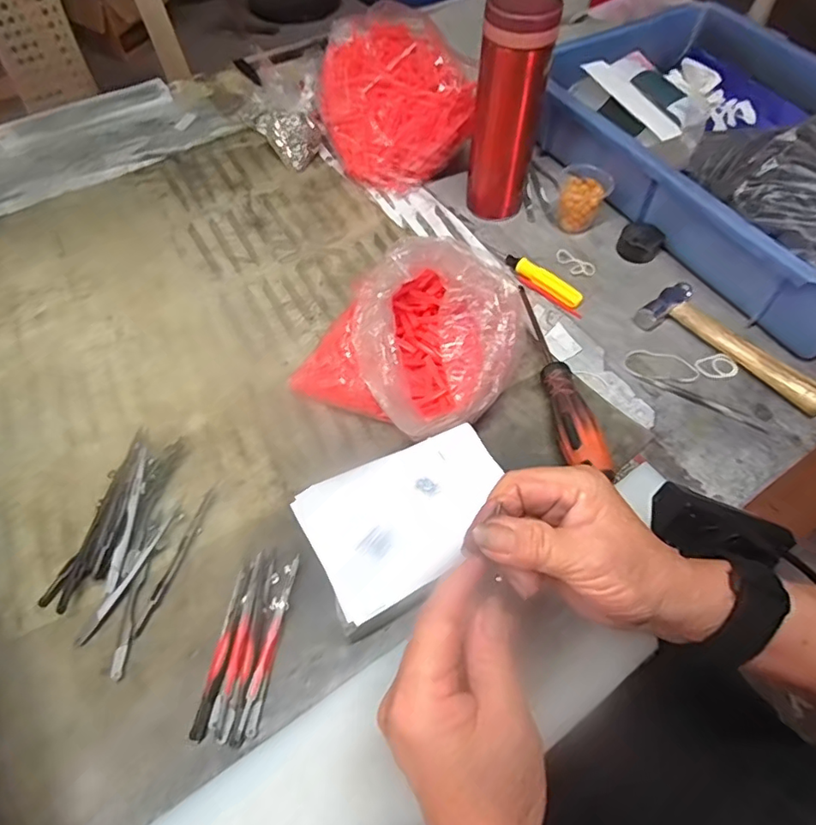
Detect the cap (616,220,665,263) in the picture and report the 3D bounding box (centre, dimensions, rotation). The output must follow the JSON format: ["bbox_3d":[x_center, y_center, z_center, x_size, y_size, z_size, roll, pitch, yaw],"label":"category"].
[{"bbox_3d":[0.227,-0.166,0.536,0.036,0.028,0.036,1,58,-1],"label":"cap"}]

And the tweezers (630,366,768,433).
[{"bbox_3d":[0.234,-0.012,0.447,0.107,0.004,0.010,28,61,15],"label":"tweezers"}]

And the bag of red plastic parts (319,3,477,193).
[{"bbox_3d":[-0.019,-0.339,0.592,0.145,0.109,0.187,-6,58,-6],"label":"bag of red plastic parts"}]

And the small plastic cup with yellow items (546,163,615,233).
[{"bbox_3d":[0.172,-0.217,0.551,0.053,0.049,0.064,24,60,13],"label":"small plastic cup with yellow items"}]

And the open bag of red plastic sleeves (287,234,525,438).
[{"bbox_3d":[0.007,-0.052,0.422,0.147,0.092,0.139,35,63,19],"label":"open bag of red plastic sleeves"}]

